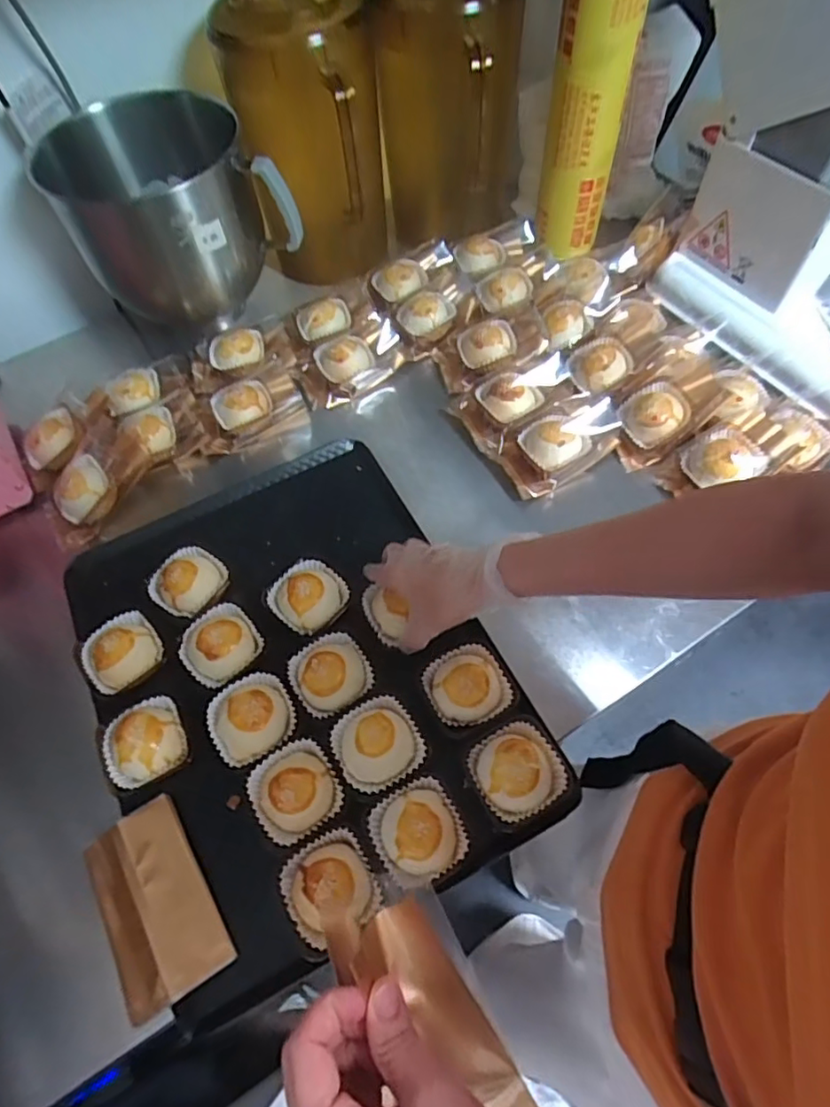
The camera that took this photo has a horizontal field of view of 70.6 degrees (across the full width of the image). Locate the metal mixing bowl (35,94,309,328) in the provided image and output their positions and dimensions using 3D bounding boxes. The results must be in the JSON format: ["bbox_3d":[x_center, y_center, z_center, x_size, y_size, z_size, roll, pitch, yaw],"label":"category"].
[{"bbox_3d":[-0.297,-0.411,0.734,0.240,0.197,0.204,-30,64,-15],"label":"metal mixing bowl"}]

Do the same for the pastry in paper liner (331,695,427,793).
[{"bbox_3d":[-0.032,0.153,0.477,0.069,0.022,0.069,-1,60,1],"label":"pastry in paper liner"}]

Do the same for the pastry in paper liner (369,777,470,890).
[{"bbox_3d":[0.001,0.209,0.444,0.065,0.025,0.066,-25,63,-12],"label":"pastry in paper liner"}]

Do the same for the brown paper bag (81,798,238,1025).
[{"bbox_3d":[-0.208,0.275,0.466,0.076,0.012,0.140,-30,64,-15],"label":"brown paper bag"}]

